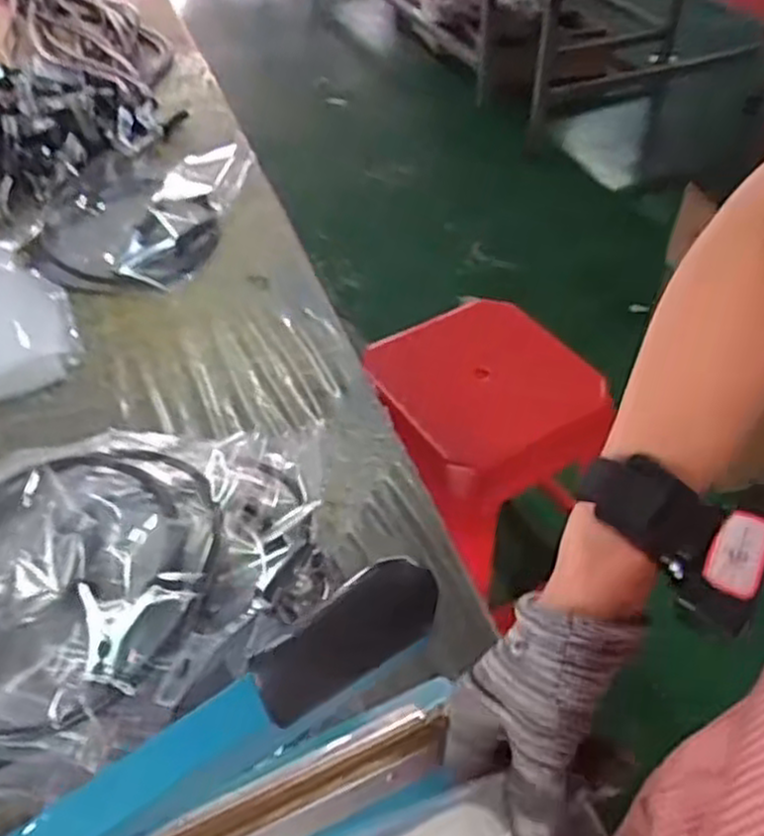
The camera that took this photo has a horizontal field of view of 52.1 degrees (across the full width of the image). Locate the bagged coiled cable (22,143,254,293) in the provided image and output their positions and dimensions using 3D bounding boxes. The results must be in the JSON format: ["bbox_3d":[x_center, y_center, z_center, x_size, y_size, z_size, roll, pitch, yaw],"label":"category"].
[{"bbox_3d":[-0.333,-0.286,1.068,0.257,0.044,0.345,5,45,7],"label":"bagged coiled cable"}]

